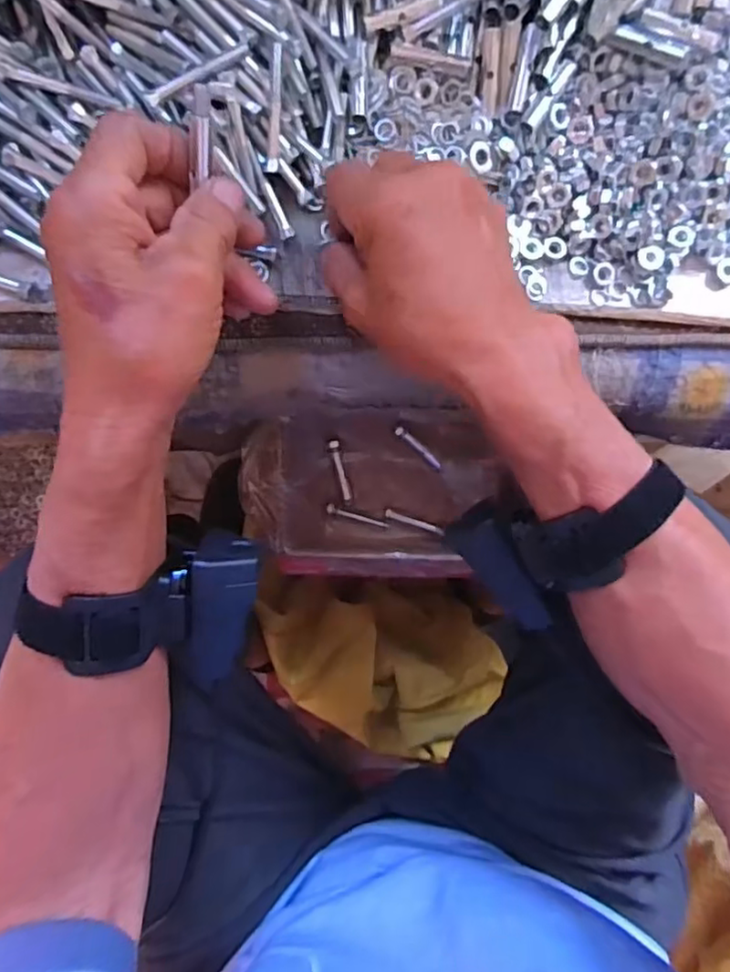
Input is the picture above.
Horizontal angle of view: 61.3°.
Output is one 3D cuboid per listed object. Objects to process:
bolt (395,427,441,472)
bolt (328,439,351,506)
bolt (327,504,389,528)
[{"bbox_3d":[0.046,-0.032,0.524,0.050,0.010,0.008,43,86,-5],"label":"bolt"},{"bbox_3d":[-0.020,-0.012,0.525,0.009,0.011,0.056,-15,92,-6],"label":"bolt"},{"bbox_3d":[-0.006,0.028,0.534,0.056,0.011,0.008,19,89,-6],"label":"bolt"}]

